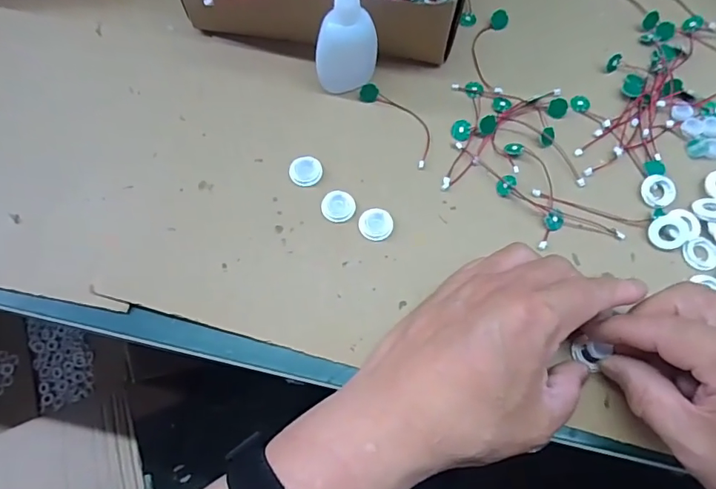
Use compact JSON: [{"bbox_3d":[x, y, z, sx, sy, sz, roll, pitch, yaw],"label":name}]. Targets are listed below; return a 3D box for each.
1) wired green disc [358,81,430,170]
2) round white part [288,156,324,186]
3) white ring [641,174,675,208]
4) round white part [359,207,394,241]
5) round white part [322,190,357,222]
[{"bbox_3d":[0.033,-0.092,0.364,0.026,0.009,0.078,-33,72,-12],"label":"wired green disc"},{"bbox_3d":[-0.037,-0.052,0.350,0.023,0.004,0.023,-5,68,-2],"label":"round white part"},{"bbox_3d":[0.210,-0.038,0.345,0.021,0.005,0.024,-2,68,-1],"label":"white ring"},{"bbox_3d":[0.012,-0.014,0.337,0.023,0.004,0.023,-8,69,-3],"label":"round white part"},{"bbox_3d":[-0.014,-0.027,0.340,0.023,0.004,0.023,-8,69,-3],"label":"round white part"}]

